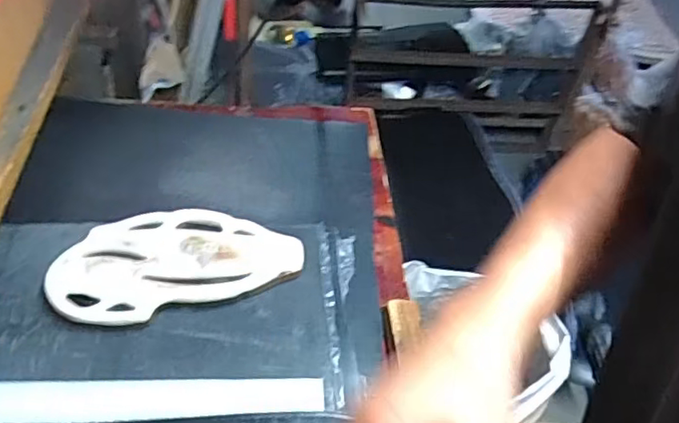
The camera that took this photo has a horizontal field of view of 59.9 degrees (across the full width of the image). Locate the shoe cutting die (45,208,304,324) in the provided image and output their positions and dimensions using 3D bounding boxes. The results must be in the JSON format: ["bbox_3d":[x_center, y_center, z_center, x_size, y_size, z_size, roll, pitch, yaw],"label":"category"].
[{"bbox_3d":[-0.162,0.044,0.592,0.231,0.019,0.115,-15,49,-21],"label":"shoe cutting die"}]

